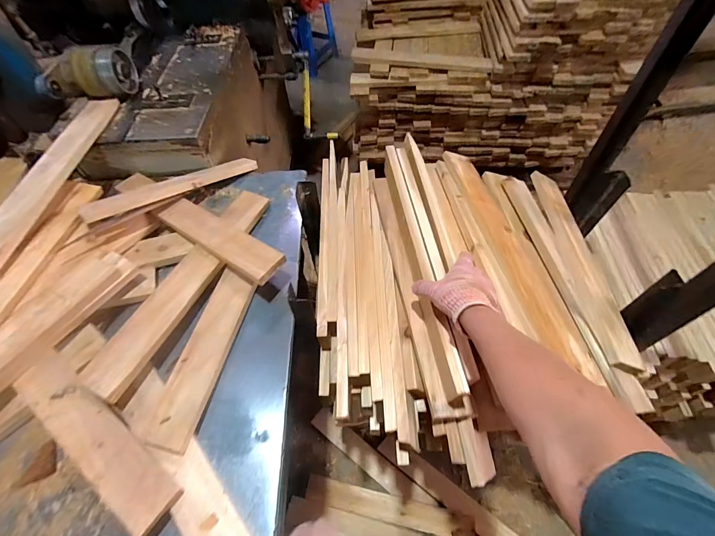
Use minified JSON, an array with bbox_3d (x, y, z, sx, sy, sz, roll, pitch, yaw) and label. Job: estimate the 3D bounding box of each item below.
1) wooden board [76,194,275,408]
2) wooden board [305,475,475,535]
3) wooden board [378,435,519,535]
[{"bbox_3d":[-0.315,0.015,0.663,0.076,0.023,0.474,23,55,2],"label":"wooden board"},{"bbox_3d":[0.092,0.718,1.055,0.494,0.009,0.072,9,57,8],"label":"wooden board"},{"bbox_3d":[0.290,0.687,1.064,0.496,0.033,0.075,34,61,17],"label":"wooden board"}]

